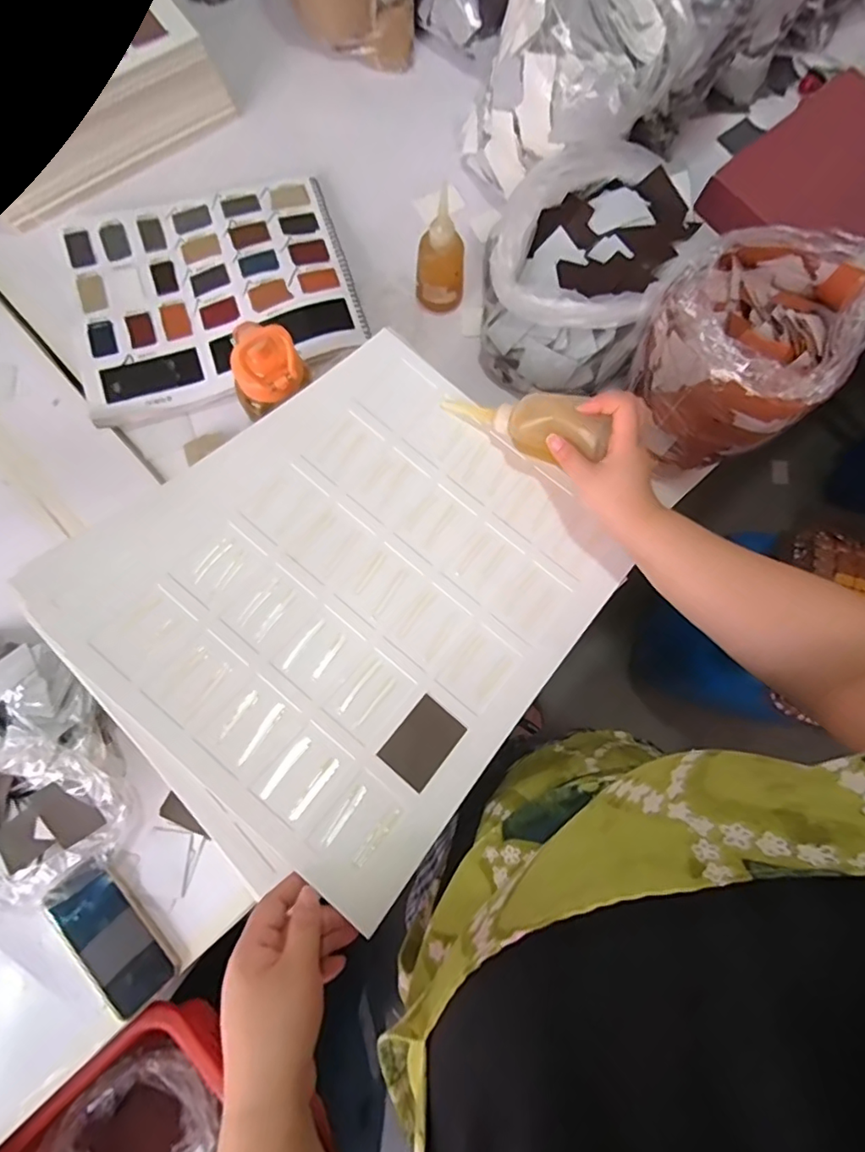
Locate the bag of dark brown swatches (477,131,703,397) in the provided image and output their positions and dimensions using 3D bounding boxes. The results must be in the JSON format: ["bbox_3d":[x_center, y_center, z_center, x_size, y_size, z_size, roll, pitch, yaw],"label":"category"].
[{"bbox_3d":[0.178,-0.392,0.694,0.231,0.124,0.298,23,80,3],"label":"bag of dark brown swatches"}]

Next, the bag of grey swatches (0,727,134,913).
[{"bbox_3d":[-0.419,0.248,0.569,0.193,0.091,0.166,-39,82,-8],"label":"bag of grey swatches"}]

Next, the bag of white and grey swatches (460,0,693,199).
[{"bbox_3d":[0.185,-0.612,0.662,0.203,0.229,0.196,-37,82,-7],"label":"bag of white and grey swatches"}]

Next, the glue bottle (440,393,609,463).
[{"bbox_3d":[0.088,-0.148,0.525,0.168,0.046,0.049,22,77,38],"label":"glue bottle"}]

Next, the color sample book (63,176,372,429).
[{"bbox_3d":[-0.293,-0.382,0.721,0.357,0.023,0.298,-20,80,-5],"label":"color sample book"}]

